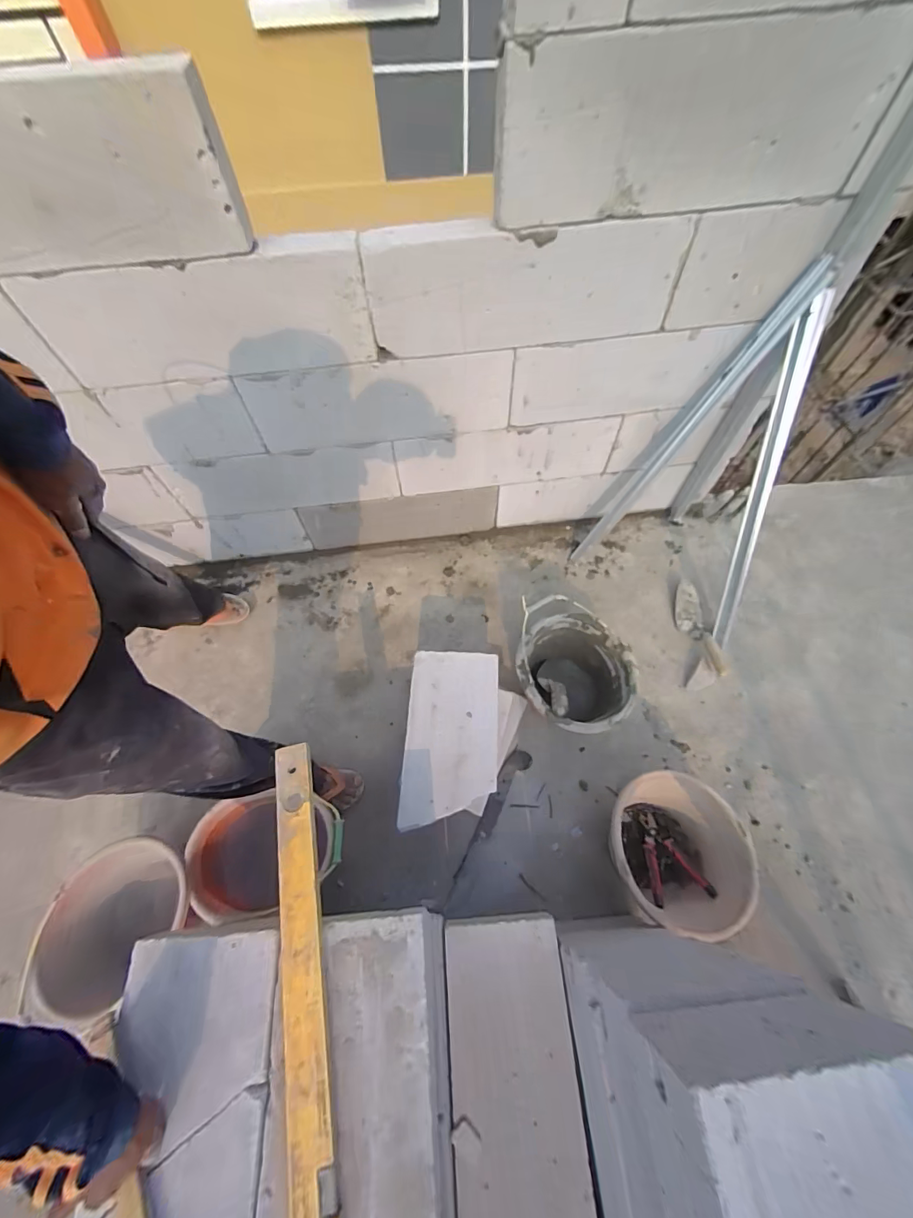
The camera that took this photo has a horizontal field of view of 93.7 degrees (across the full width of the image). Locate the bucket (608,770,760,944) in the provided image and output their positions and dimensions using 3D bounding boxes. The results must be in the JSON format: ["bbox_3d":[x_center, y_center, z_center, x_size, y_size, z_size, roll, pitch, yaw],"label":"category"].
[{"bbox_3d":[0.451,0.519,0.935,0.253,0.224,0.263,0,62,1],"label":"bucket"}]

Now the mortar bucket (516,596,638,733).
[{"bbox_3d":[0.291,0.175,1.114,0.287,0.243,0.312,8,63,5],"label":"mortar bucket"}]

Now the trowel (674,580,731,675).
[{"bbox_3d":[0.711,0.058,1.259,0.082,0.065,0.312,-4,50,-1],"label":"trowel"}]

